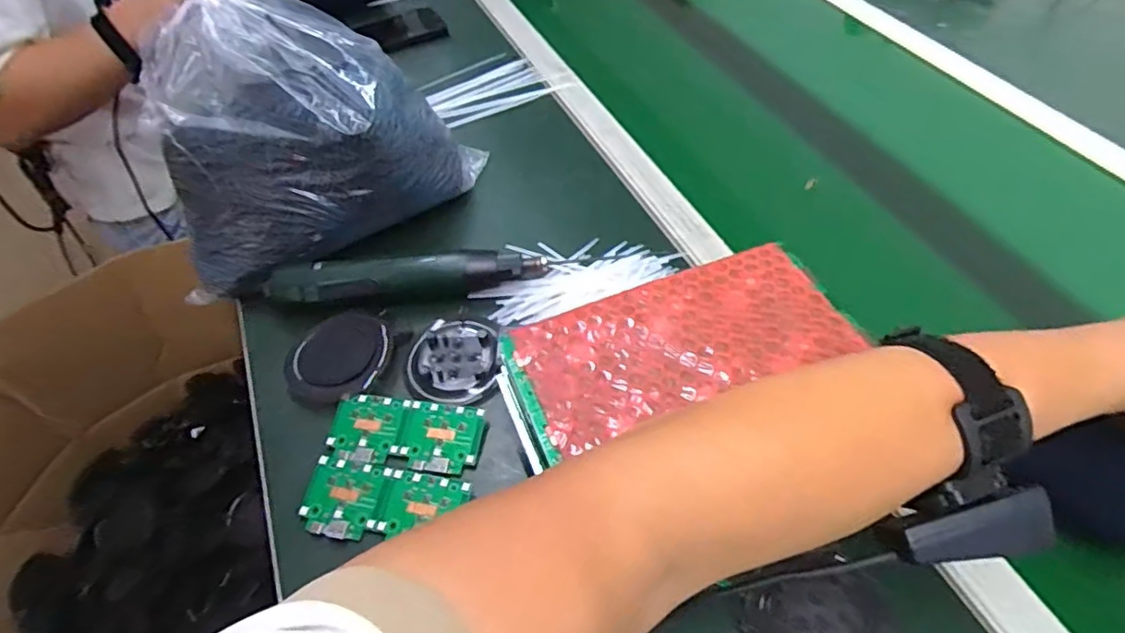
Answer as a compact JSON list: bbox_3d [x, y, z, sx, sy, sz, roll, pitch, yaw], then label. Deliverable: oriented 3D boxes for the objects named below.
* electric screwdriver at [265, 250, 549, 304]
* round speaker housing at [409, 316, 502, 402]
[{"bbox_3d":[-0.137,-0.036,0.551,0.240,0.039,0.033,-8,51,-3],"label":"electric screwdriver"},{"bbox_3d":[-0.090,0.036,0.521,0.075,0.017,0.083,-8,51,-3],"label":"round speaker housing"}]

